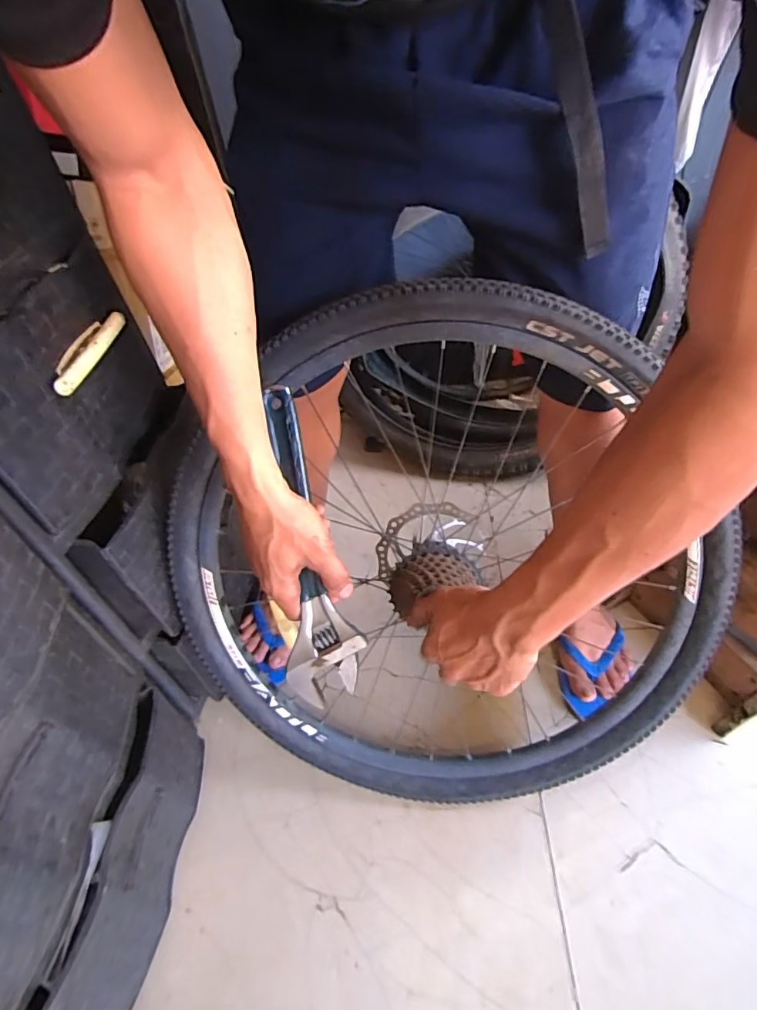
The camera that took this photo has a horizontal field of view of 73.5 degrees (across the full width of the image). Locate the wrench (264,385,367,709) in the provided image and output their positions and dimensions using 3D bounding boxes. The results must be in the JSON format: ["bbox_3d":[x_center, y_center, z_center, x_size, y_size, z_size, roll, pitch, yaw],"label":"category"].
[{"bbox_3d":[-0.064,0.029,0.465,0.066,0.012,0.290,-8,84,-1],"label":"wrench"}]

